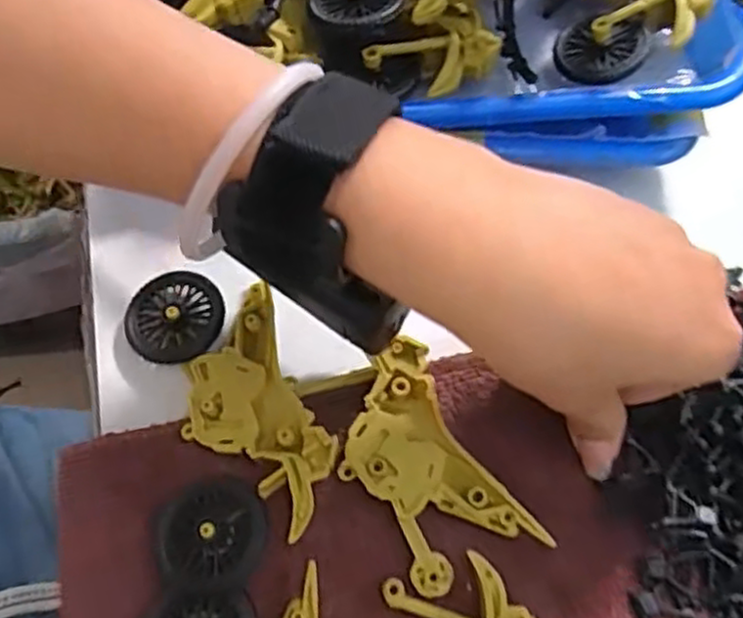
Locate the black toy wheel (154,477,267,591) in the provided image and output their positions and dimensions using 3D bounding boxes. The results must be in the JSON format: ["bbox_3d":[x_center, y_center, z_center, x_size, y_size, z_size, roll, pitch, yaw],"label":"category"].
[{"bbox_3d":[-0.054,0.076,0.250,0.035,0.008,0.034,1,66,-2],"label":"black toy wheel"}]

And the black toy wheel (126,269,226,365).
[{"bbox_3d":[-0.076,0.003,0.288,0.037,0.009,0.037,1,66,-2],"label":"black toy wheel"}]

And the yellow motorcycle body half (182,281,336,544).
[{"bbox_3d":[-0.043,0.039,0.269,0.043,0.010,0.088,-23,69,-12],"label":"yellow motorcycle body half"}]

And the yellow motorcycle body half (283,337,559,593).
[{"bbox_3d":[0.015,0.054,0.266,0.047,0.014,0.086,-27,70,-14],"label":"yellow motorcycle body half"}]

